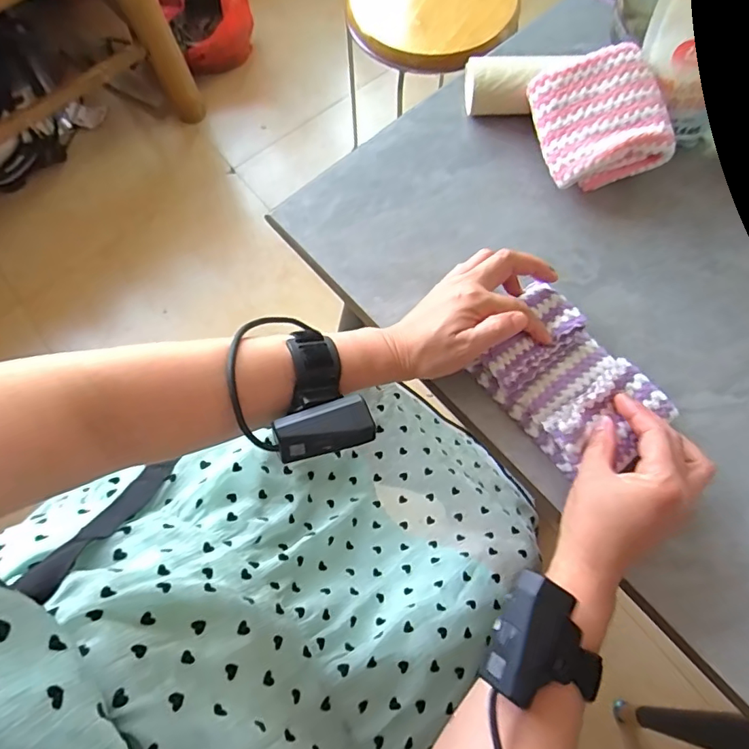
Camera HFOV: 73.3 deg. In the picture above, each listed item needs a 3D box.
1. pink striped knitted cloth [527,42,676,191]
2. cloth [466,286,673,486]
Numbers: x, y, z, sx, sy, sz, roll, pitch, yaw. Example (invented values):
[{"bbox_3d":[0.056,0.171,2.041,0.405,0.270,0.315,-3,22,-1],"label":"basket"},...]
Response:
[{"bbox_3d":[0.206,-0.234,0.468,0.102,0.068,0.095,-9,71,-2],"label":"pink striped knitted cloth"},{"bbox_3d":[0.156,0.005,0.410,0.097,0.036,0.145,-38,75,-11],"label":"cloth"}]

